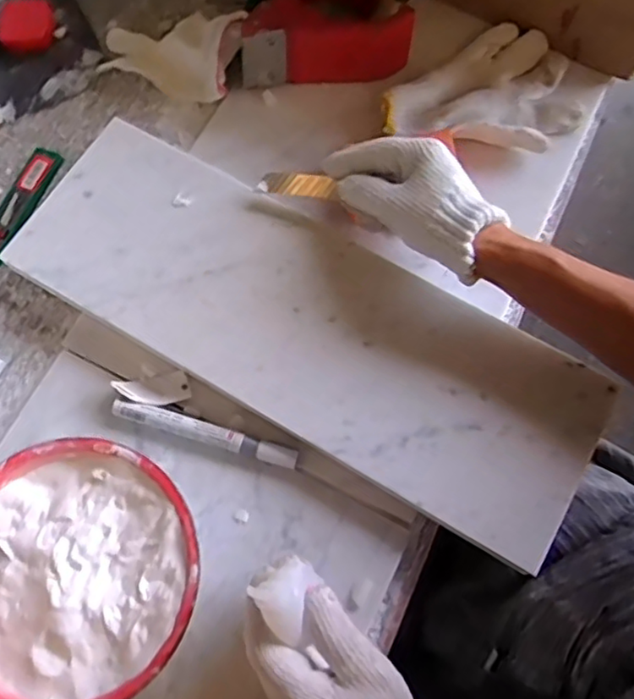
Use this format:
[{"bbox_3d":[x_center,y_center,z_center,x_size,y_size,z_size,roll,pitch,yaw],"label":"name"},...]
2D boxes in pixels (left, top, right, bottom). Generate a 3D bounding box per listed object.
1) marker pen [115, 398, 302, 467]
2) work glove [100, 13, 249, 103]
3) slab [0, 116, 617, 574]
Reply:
[{"bbox_3d":[-0.082,0.060,0.450,0.139,0.015,0.015,19,71,4],"label":"marker pen"},{"bbox_3d":[-0.129,-0.272,0.561,0.152,0.045,0.074,14,70,23],"label":"work glove"},{"bbox_3d":[-0.013,-0.025,0.458,0.446,0.008,0.151,30,75,10],"label":"slab"}]

